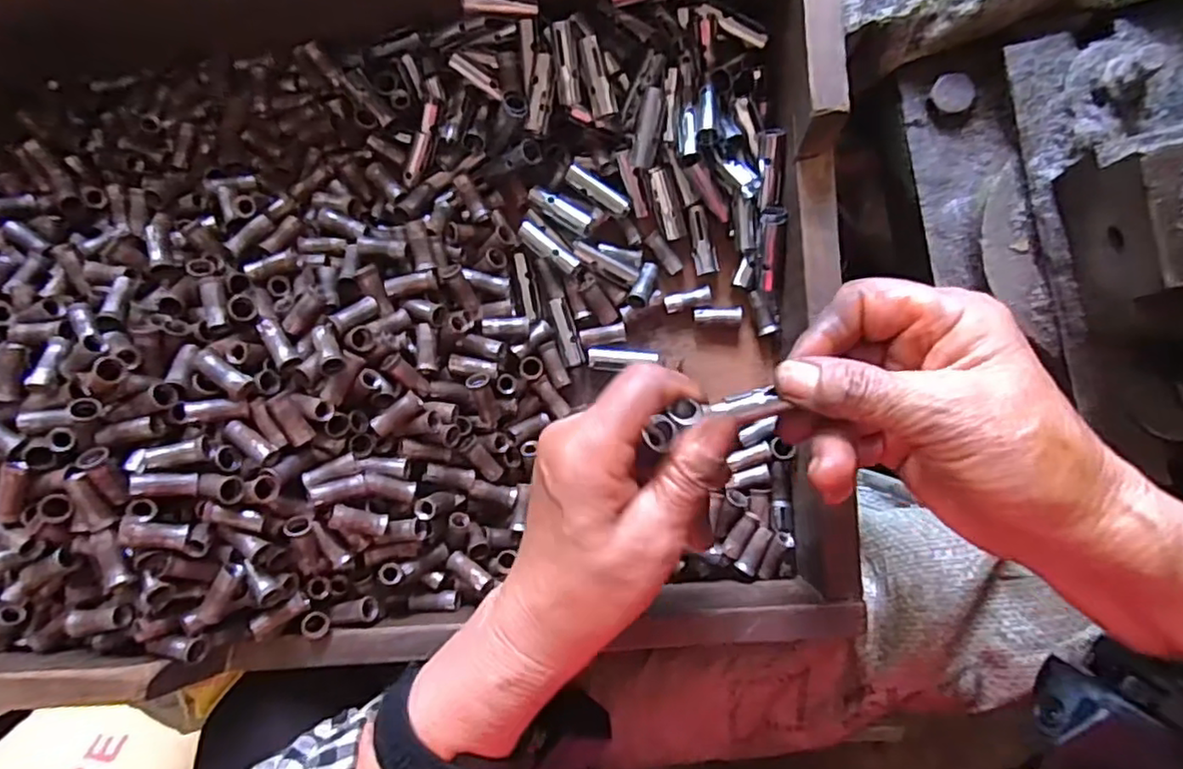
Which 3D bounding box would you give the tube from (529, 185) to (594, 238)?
[{"bbox_3d":[-0.016,-0.091,0.346,0.036,0.011,0.011,34,94,8],"label":"tube"}]

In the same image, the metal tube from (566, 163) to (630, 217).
[{"bbox_3d":[0.003,-0.101,0.342,0.036,0.010,0.011,35,94,8],"label":"metal tube"}]

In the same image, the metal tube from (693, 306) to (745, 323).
[{"bbox_3d":[0.068,-0.037,0.349,0.026,0.005,0.008,2,89,9],"label":"metal tube"}]

